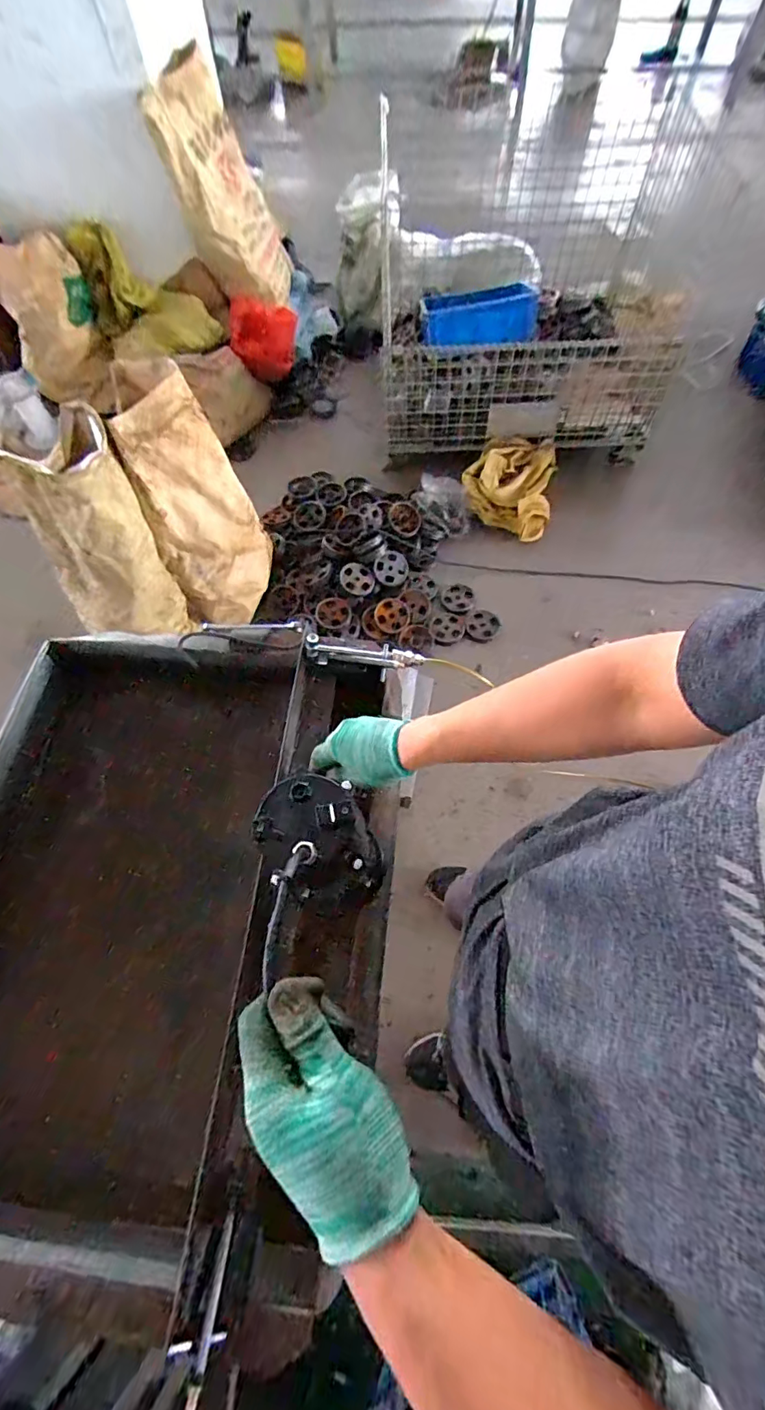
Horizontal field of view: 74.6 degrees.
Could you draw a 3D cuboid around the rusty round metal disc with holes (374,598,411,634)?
[{"bbox_3d":[0.035,-0.294,1.648,0.112,0.035,0.116,0,70,-1],"label":"rusty round metal disc with holes"}]

